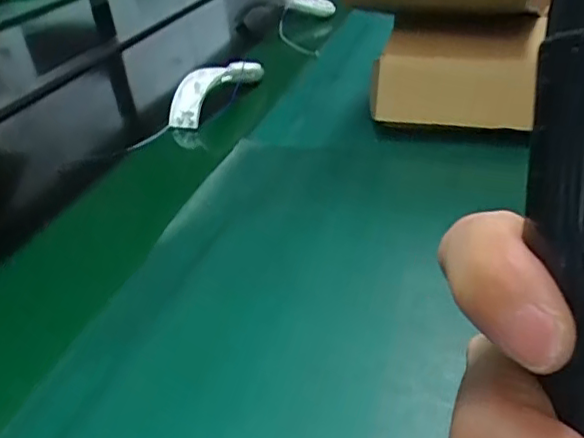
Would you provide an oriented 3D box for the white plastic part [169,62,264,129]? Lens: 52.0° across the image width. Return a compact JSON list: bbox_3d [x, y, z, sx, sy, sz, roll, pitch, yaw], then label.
[{"bbox_3d":[-0.100,-0.162,0.750,0.069,0.047,0.137,13,36,26],"label":"white plastic part"}]

